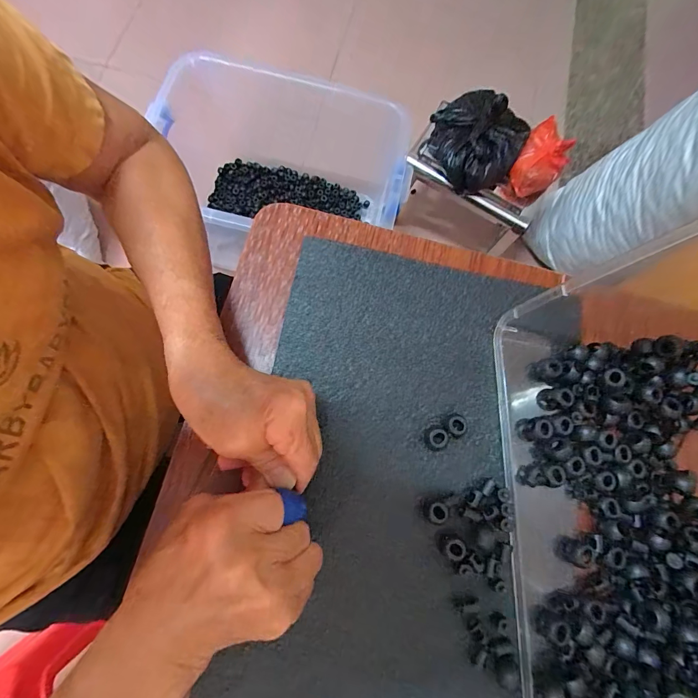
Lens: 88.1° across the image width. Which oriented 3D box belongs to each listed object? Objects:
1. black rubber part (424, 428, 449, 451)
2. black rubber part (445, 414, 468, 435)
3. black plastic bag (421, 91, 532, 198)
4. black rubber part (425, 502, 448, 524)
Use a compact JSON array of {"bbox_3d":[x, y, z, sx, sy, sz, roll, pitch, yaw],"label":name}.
[{"bbox_3d":[0.065,0.068,0.271,0.015,0.011,0.015,12,75,-1],"label":"black rubber part"},{"bbox_3d":[0.081,0.058,0.276,0.015,0.013,0.015,1,75,-4],"label":"black rubber part"},{"bbox_3d":[0.257,-0.434,0.732,0.188,0.107,0.185,-42,82,-13],"label":"black plastic bag"},{"bbox_3d":[0.062,0.116,0.257,0.015,0.011,0.014,1,75,-4],"label":"black rubber part"}]

